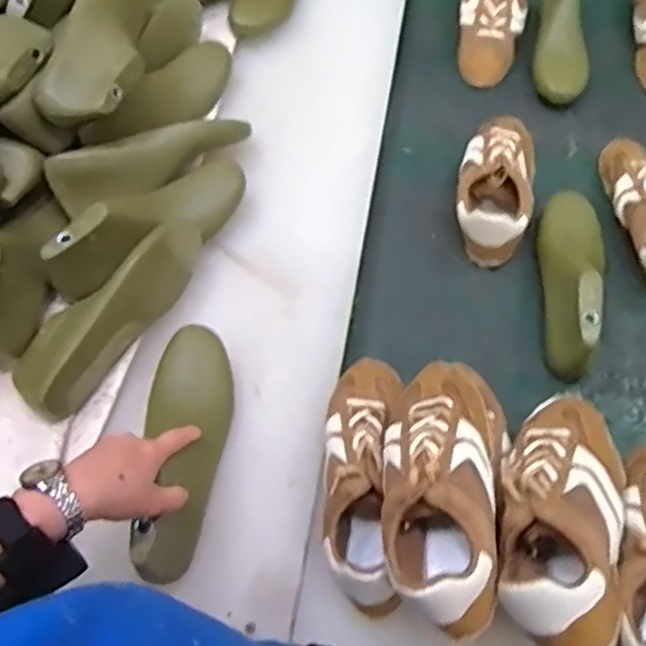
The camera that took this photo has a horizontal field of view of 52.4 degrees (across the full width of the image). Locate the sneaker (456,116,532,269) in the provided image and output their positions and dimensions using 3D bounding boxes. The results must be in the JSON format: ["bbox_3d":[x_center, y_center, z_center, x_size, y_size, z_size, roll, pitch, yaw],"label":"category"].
[{"bbox_3d":[0.225,-0.188,0.856,0.095,0.067,0.236,12,63,7],"label":"sneaker"}]

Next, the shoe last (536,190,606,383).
[{"bbox_3d":[0.297,-0.062,0.777,0.073,0.087,0.252,10,63,6],"label":"shoe last"}]

